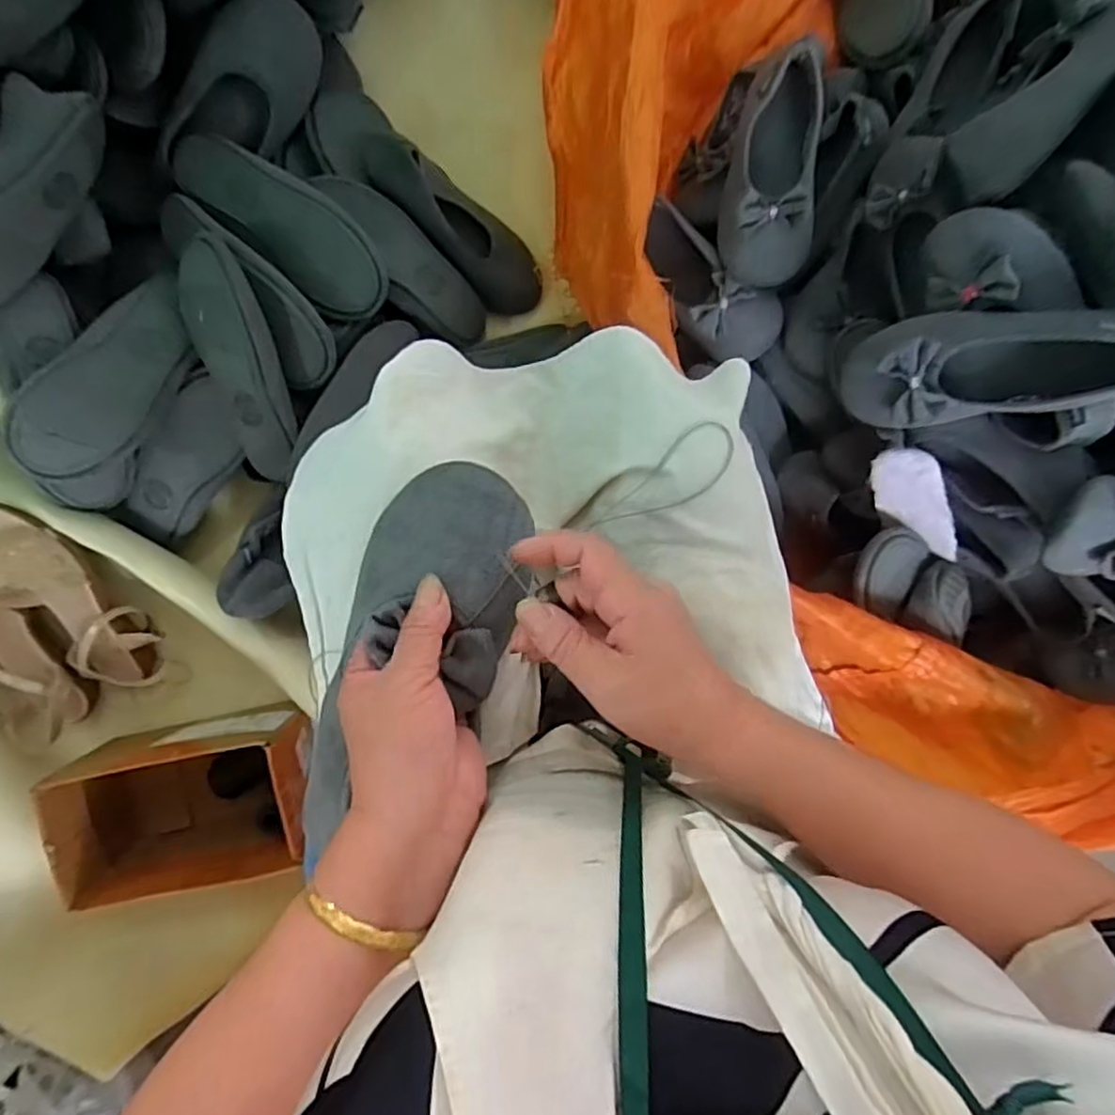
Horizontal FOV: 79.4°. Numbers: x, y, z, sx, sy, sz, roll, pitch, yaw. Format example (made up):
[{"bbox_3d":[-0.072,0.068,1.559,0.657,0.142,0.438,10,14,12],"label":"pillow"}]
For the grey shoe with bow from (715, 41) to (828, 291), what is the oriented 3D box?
[{"bbox_3d":[0.236,-0.414,0.718,0.094,0.061,0.240,7,92,-8],"label":"grey shoe with bow"}]

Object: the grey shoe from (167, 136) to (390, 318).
[{"bbox_3d":[-0.282,-0.347,0.688,0.246,0.034,0.091,42,87,-8],"label":"grey shoe"}]

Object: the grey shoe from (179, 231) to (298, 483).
[{"bbox_3d":[-0.318,-0.202,0.668,0.084,0.027,0.209,-9,110,24],"label":"grey shoe"}]

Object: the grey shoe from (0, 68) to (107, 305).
[{"bbox_3d":[-0.492,-0.318,0.598,0.063,0.104,0.231,31,88,-8],"label":"grey shoe"}]

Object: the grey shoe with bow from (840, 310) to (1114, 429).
[{"bbox_3d":[0.383,-0.168,0.583,0.250,0.068,0.098,0,93,23],"label":"grey shoe with bow"}]

